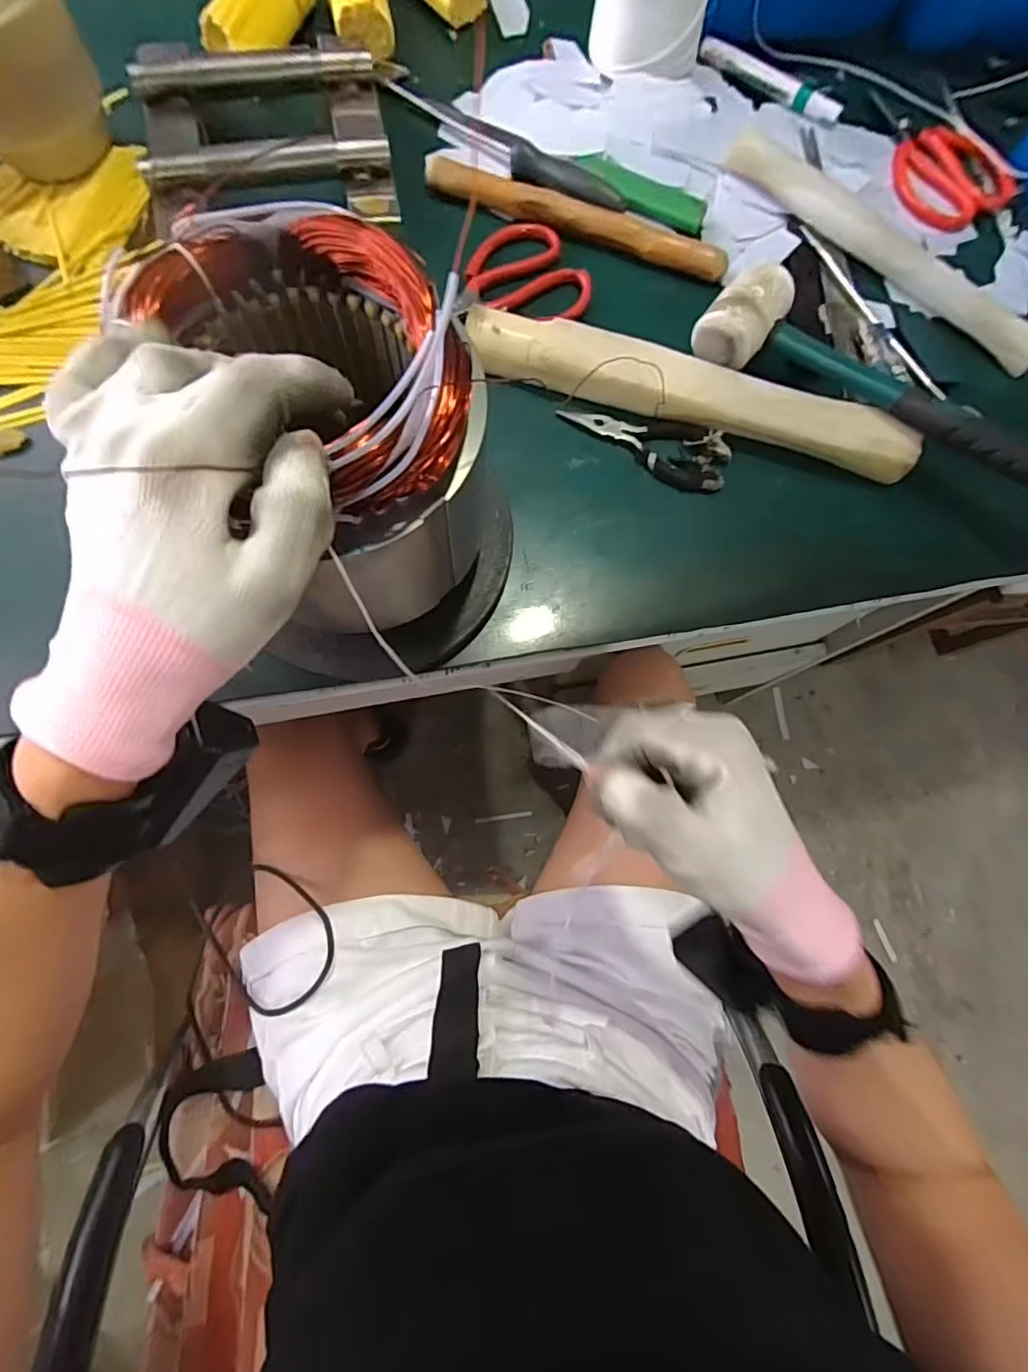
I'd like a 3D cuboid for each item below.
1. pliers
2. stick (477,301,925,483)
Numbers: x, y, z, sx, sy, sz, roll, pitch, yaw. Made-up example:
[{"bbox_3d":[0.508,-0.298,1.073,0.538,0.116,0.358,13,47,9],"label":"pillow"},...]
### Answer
[{"bbox_3d":[0.095,-0.173,0.407,0.123,0.012,0.043,12,76,-1],"label":"pliers"},{"bbox_3d":[0.129,-0.212,0.404,0.326,0.031,0.048,16,76,0],"label":"stick"}]

